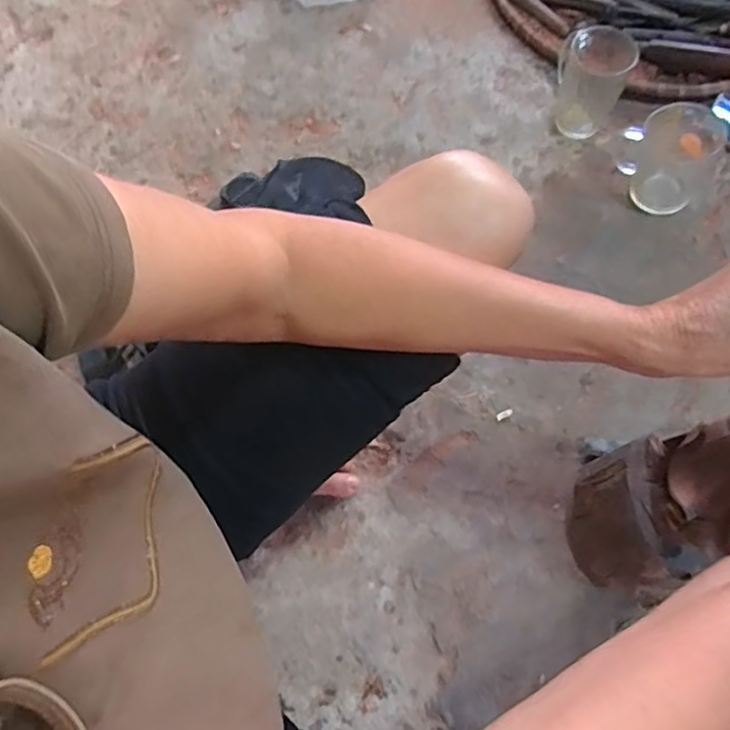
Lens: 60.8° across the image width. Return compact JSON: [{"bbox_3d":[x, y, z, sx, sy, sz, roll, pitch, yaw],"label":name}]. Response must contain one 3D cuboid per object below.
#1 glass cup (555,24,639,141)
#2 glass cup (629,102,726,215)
[{"bbox_3d":[0.274,-0.351,0.771,0.079,0.112,0.085,1,72,-2],"label":"glass cup"},{"bbox_3d":[0.358,-0.241,0.731,0.081,0.088,0.086,1,72,-2],"label":"glass cup"}]

